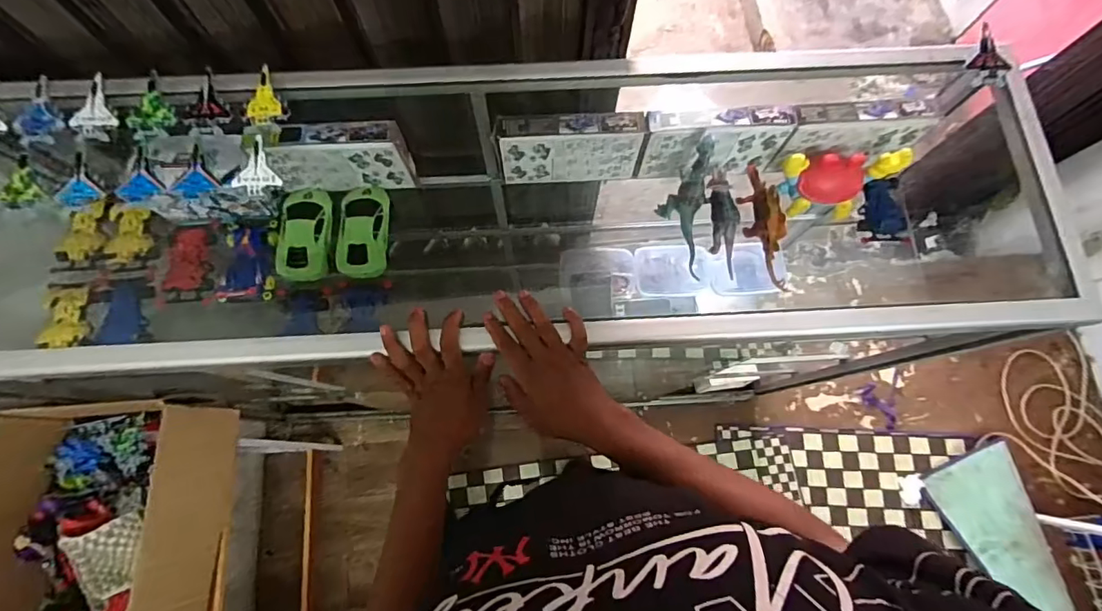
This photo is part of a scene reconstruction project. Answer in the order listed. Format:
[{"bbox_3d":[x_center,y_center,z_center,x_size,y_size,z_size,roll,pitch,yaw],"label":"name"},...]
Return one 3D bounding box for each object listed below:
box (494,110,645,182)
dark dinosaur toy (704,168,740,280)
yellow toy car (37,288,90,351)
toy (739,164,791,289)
[{"bbox_3d":[0.032,-0.261,0.851,0.228,0.136,0.045,-4,74,-1],"label":"box"},{"bbox_3d":[0.292,-0.141,0.871,0.040,0.070,0.181,3,74,1],"label":"dark dinosaur toy"},{"bbox_3d":[-0.786,0.020,0.816,0.059,0.030,0.103,-11,74,-3],"label":"yellow toy car"},{"bbox_3d":[0.362,-0.138,0.864,0.044,0.070,0.223,-2,74,-1],"label":"toy"}]

